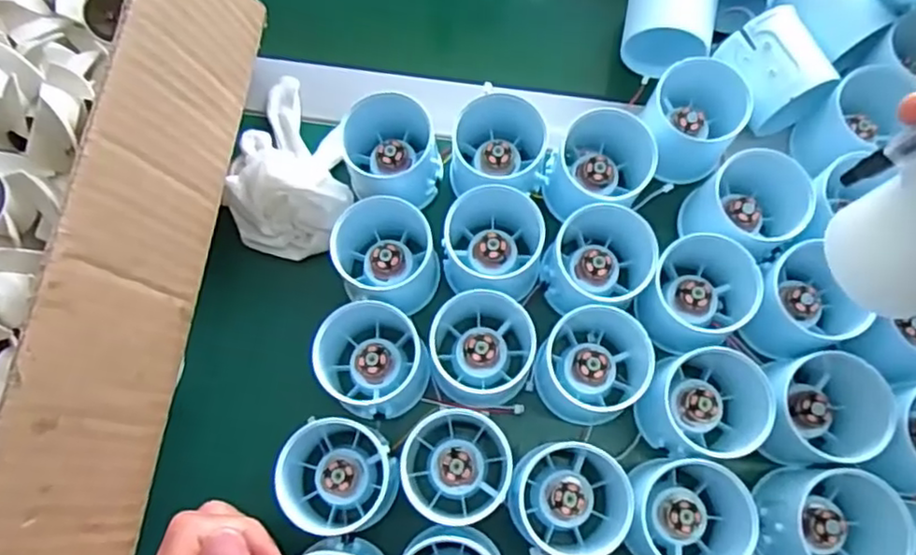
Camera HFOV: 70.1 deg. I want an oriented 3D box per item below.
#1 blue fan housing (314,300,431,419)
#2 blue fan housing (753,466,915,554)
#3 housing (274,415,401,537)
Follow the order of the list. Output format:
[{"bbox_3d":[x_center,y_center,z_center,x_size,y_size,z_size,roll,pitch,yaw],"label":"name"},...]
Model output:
[{"bbox_3d":[-0.044,0.044,0.337,0.053,0.045,0.054,0,73,0],"label":"blue fan housing"},{"bbox_3d":[0.177,0.118,0.310,0.056,0.047,0.054,0,73,0],"label":"blue fan housing"},{"bbox_3d":[-0.057,0.099,0.319,0.050,0.048,0.054,6,74,2],"label":"housing"}]

